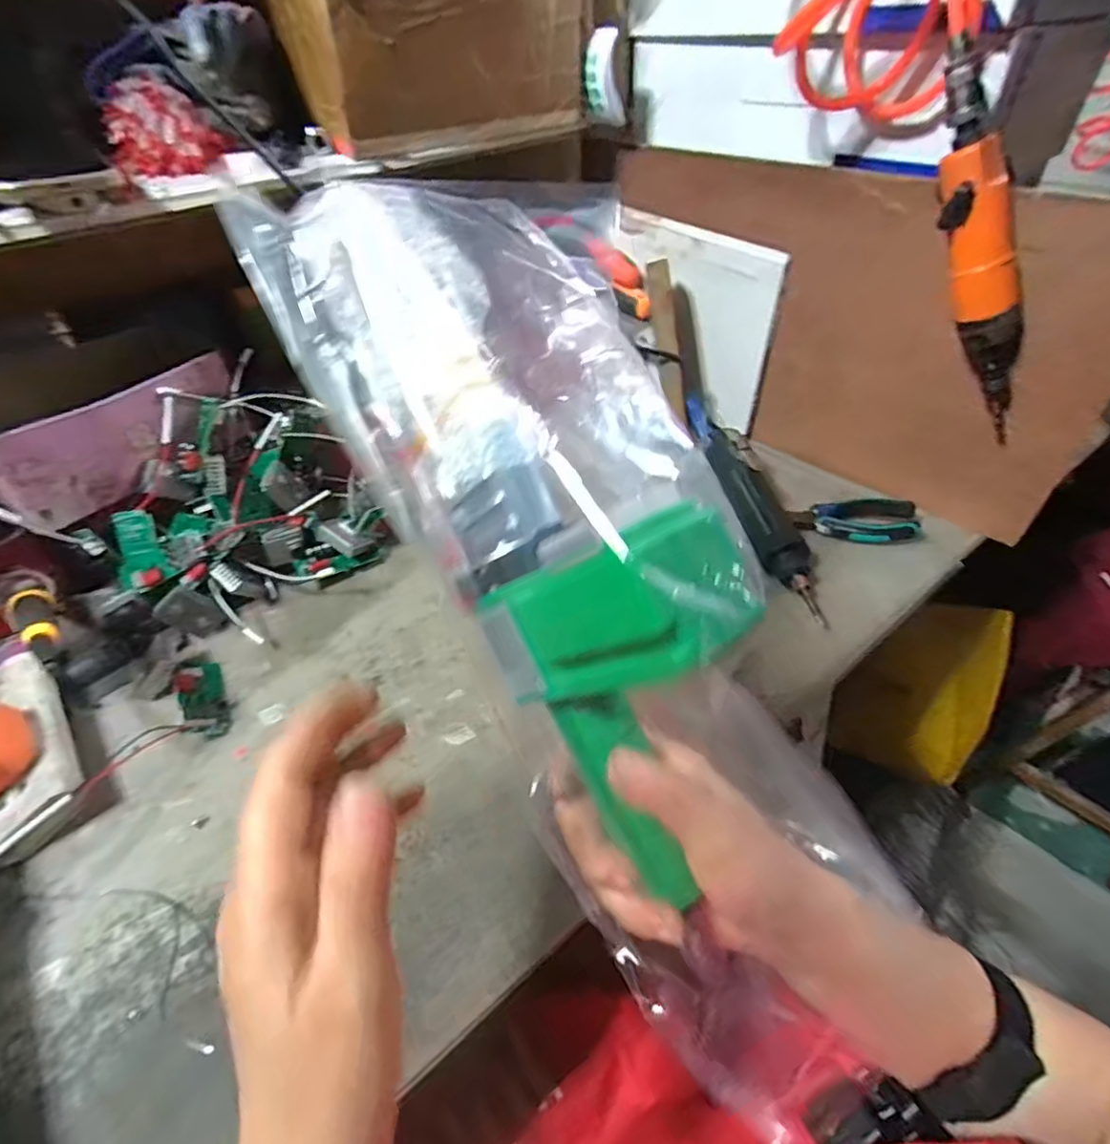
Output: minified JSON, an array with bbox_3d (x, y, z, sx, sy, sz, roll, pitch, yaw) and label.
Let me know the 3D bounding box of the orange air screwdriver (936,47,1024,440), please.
[{"bbox_3d":[0.309,-0.218,0.422,0.040,0.279,0.045,0,36,45],"label":"orange air screwdriver"}]

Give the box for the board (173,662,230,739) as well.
[{"bbox_3d":[-0.276,0.098,0.459,0.030,0.021,0.074,-27,49,-22],"label":"board"}]

